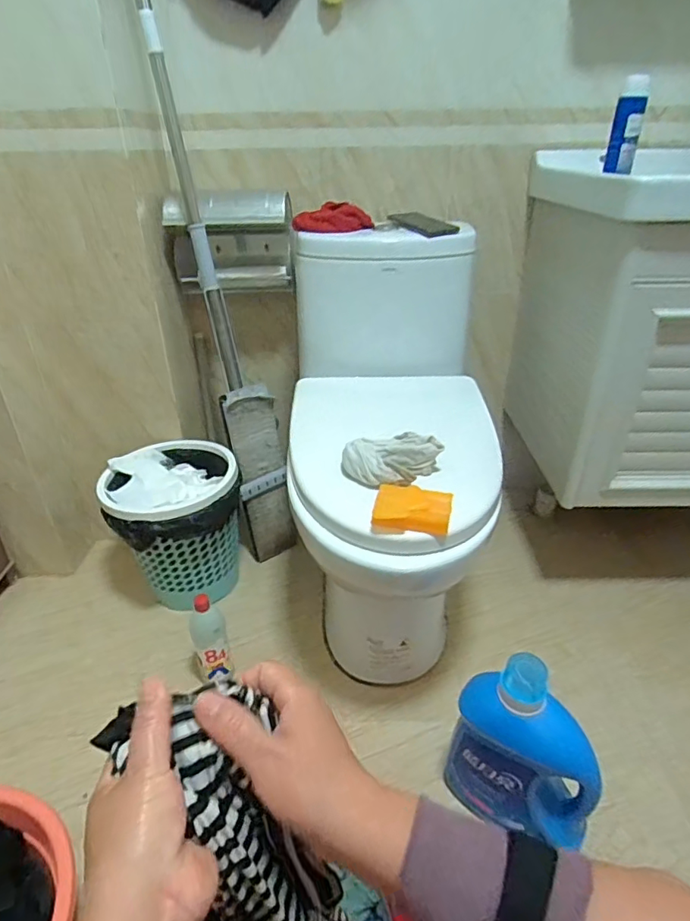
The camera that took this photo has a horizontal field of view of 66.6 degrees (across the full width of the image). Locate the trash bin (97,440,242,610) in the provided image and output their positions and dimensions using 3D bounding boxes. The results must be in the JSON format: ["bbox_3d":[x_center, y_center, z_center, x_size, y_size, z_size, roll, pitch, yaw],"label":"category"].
[{"bbox_3d":[-0.352,0.136,1.132,0.262,0.260,0.247,-11,33,-16],"label":"trash bin"}]

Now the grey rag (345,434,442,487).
[{"bbox_3d":[0.066,-0.002,0.788,0.132,0.049,0.099,15,35,24],"label":"grey rag"}]

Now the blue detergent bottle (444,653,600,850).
[{"bbox_3d":[0.242,0.389,0.707,0.189,0.262,0.088,19,36,29],"label":"blue detergent bottle"}]

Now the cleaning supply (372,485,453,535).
[{"bbox_3d":[0.091,0.066,0.710,0.100,0.034,0.061,6,32,11],"label":"cleaning supply"}]

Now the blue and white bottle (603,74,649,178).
[{"bbox_3d":[0.470,-0.555,0.875,0.045,0.132,0.042,13,34,22],"label":"blue and white bottle"}]

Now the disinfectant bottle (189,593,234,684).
[{"bbox_3d":[-0.241,0.329,0.947,0.062,0.190,0.050,-10,32,-16],"label":"disinfectant bottle"}]

